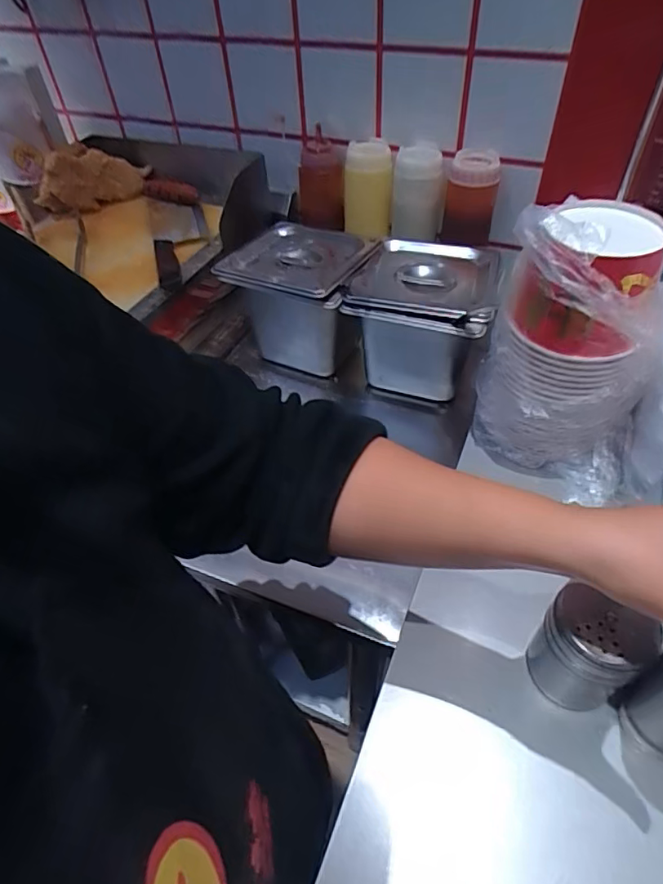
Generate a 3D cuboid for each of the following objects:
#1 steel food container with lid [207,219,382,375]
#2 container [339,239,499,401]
[{"bbox_3d":[-0.038,-0.203,0.759,0.180,0.140,0.154,20,53,21],"label":"steel food container with lid"},{"bbox_3d":[0.122,-0.158,0.711,0.166,0.150,0.158,14,51,16],"label":"container"}]

